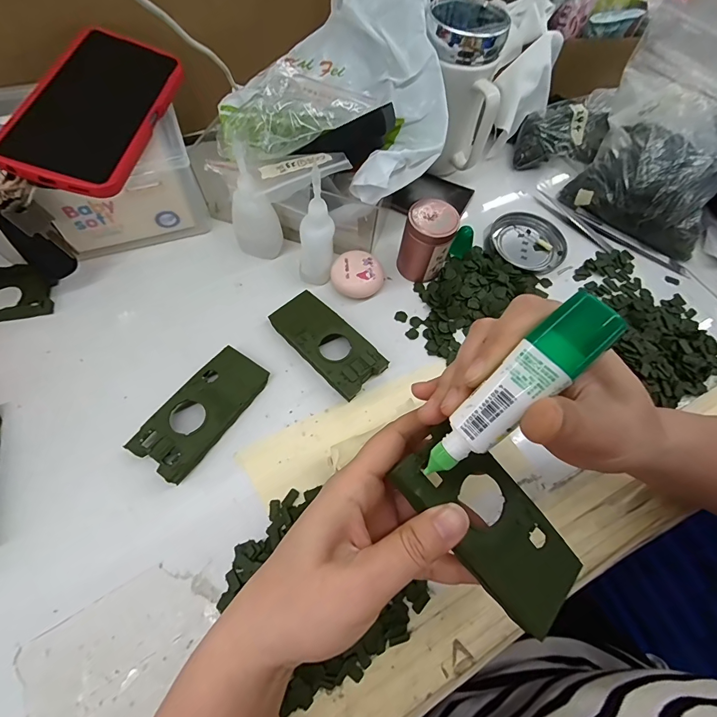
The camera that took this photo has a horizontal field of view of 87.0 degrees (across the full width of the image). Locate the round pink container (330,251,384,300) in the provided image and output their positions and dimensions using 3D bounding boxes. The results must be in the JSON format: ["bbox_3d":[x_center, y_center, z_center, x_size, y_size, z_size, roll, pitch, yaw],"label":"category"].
[{"bbox_3d":[-0.001,-0.080,0.355,0.049,0.021,0.047,2,63,-3],"label":"round pink container"}]

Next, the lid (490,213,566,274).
[{"bbox_3d":[0.181,-0.125,0.403,0.072,0.011,0.077,2,63,-3],"label":"lid"}]

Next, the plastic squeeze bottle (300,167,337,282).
[{"bbox_3d":[-0.036,-0.110,0.319,0.031,0.099,0.041,2,63,-3],"label":"plastic squeeze bottle"}]

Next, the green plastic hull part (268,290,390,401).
[{"bbox_3d":[-0.027,-0.015,0.325,0.047,0.020,0.104,-38,72,-20],"label":"green plastic hull part"}]

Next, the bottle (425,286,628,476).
[{"bbox_3d":[0.063,0.015,0.156,0.022,0.013,0.096,46,106,16],"label":"bottle"}]

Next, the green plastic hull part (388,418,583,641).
[{"bbox_3d":[0.066,0.081,0.188,0.048,0.008,0.105,-43,91,-19],"label":"green plastic hull part"}]

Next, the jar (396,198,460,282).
[{"bbox_3d":[0.062,-0.108,0.349,0.044,0.060,0.040,2,63,-3],"label":"jar"}]

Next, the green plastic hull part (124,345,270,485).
[{"bbox_3d":[-0.118,0.040,0.292,0.047,0.020,0.103,32,65,11],"label":"green plastic hull part"}]

